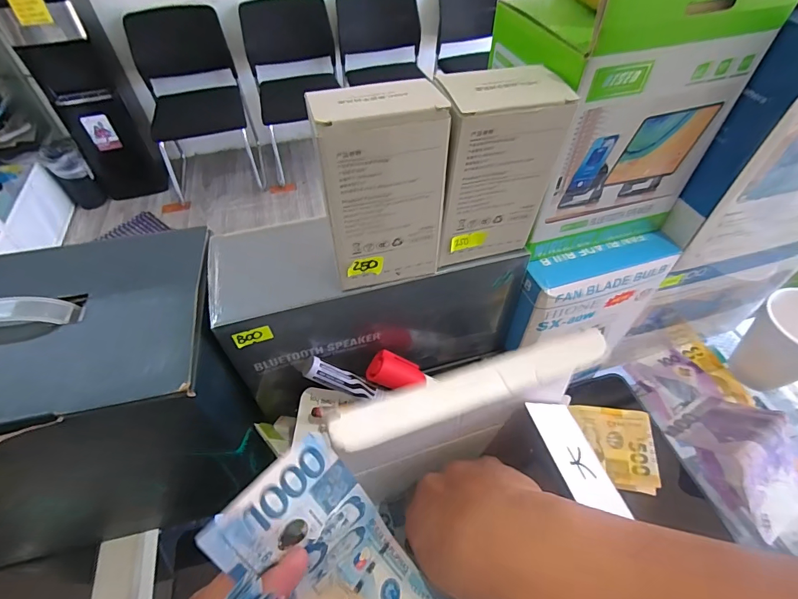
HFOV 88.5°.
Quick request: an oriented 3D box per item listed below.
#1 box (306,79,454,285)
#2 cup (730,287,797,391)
[{"bbox_3d":[-0.008,-0.053,0.213,0.059,0.102,0.027,-13,51,-9],"label":"box"},{"bbox_3d":[0.378,0.043,0.396,0.070,0.081,0.072,-1,50,1],"label":"cup"}]

